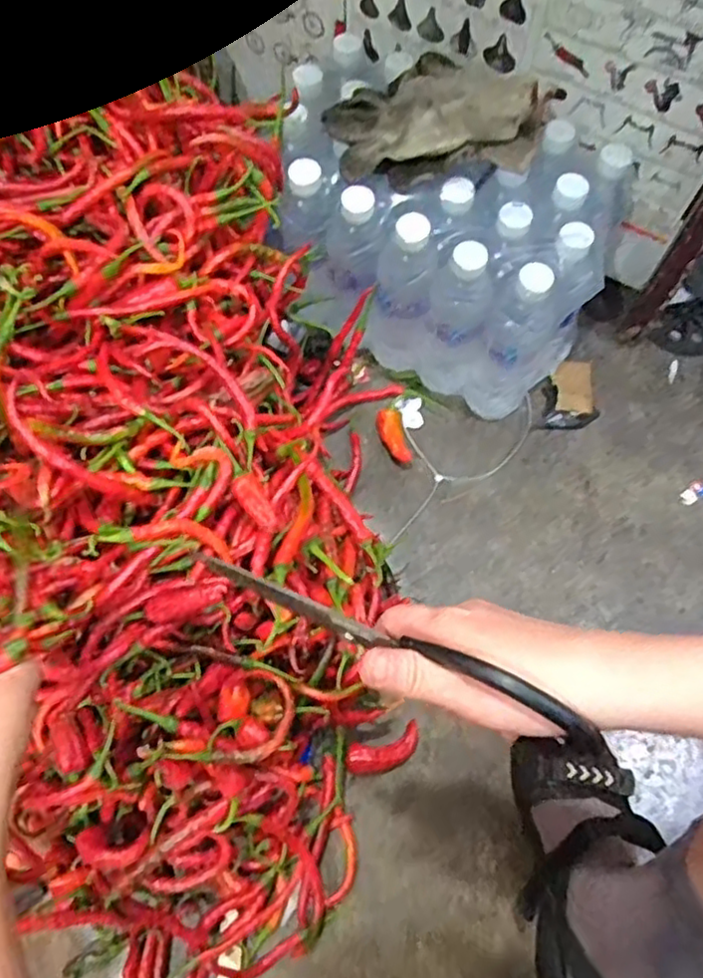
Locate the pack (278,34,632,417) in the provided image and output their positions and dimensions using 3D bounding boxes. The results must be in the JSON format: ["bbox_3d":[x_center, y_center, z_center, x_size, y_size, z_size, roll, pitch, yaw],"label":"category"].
[{"bbox_3d":[0.096,-0.282,0.733,0.353,0.247,0.230,25,71,8],"label":"pack"}]

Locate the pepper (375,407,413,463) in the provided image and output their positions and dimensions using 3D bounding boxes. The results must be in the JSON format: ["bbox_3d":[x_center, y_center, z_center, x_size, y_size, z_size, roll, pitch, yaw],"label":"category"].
[{"bbox_3d":[0.048,-0.061,0.777,0.029,0.018,0.070,-16,70,-7],"label":"pepper"}]

